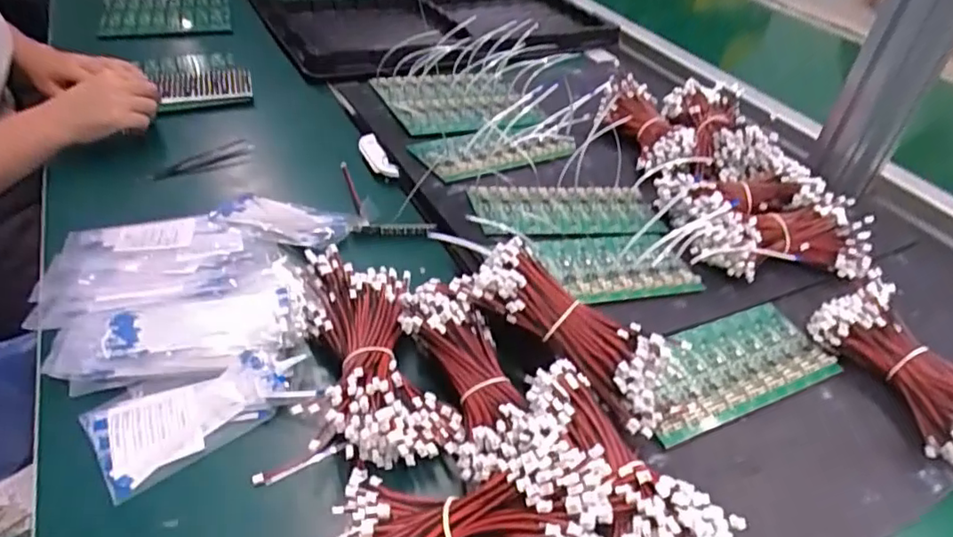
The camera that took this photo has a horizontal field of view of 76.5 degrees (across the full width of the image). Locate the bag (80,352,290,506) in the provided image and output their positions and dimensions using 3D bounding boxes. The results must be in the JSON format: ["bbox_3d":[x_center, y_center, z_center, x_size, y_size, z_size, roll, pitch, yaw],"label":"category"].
[{"bbox_3d":[-0.204,0.102,0.436,0.127,0.016,0.078,-24,48,-30],"label":"bag"}]

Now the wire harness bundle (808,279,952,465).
[{"bbox_3d":[0.353,0.085,0.485,0.072,0.066,0.168,-14,47,-22],"label":"wire harness bundle"}]

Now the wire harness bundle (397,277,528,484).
[{"bbox_3d":[-0.009,0.071,0.433,0.069,0.045,0.161,-10,45,-19],"label":"wire harness bundle"}]

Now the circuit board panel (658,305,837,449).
[{"bbox_3d":[0.204,0.079,0.493,0.195,0.009,0.085,-13,46,-24],"label":"circuit board panel"}]

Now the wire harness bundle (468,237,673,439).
[{"bbox_3d":[0.075,0.043,0.440,0.174,0.065,0.067,39,54,13],"label":"wire harness bundle"}]

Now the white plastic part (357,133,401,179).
[{"bbox_3d":[-0.116,-0.130,0.697,0.023,0.018,0.081,-19,46,-26],"label":"white plastic part"}]

